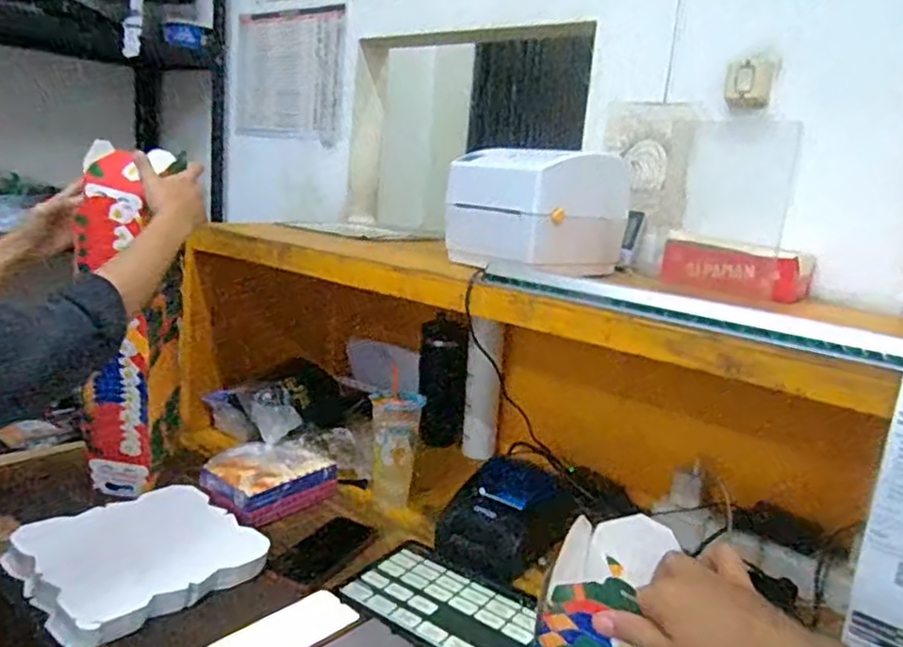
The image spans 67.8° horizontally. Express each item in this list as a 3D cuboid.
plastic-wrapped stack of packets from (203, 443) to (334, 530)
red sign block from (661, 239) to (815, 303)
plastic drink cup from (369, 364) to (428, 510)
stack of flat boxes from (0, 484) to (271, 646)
[{"bbox_3d":[-0.281,0.235,1.055,0.154,0.049,0.189,15,15,38],"label":"plastic-wrapped stack of packets"},{"bbox_3d":[0.412,-0.079,0.964,0.178,0.063,0.118,16,16,40],"label":"red sign block"},{"bbox_3d":[-0.090,0.188,1.081,0.082,0.212,0.086,4,12,-3],"label":"plastic drink cup"},{"bbox_3d":[-0.400,0.293,0.868,0.242,0.035,0.255,15,16,38],"label":"stack of flat boxes"}]

